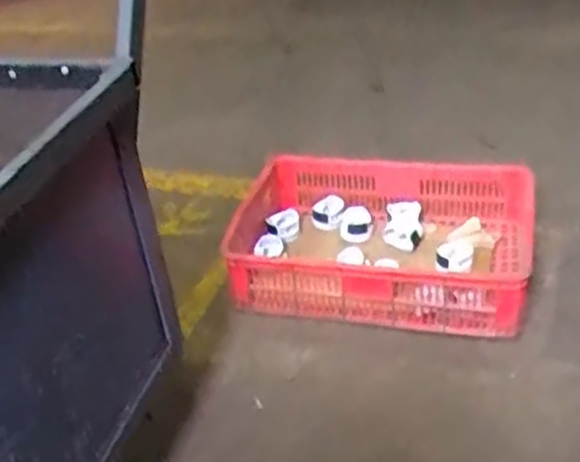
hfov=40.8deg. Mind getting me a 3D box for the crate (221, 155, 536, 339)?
[{"bbox_3d":[0.206,0.007,1.704,0.622,0.147,0.463,2,35,12],"label":"crate"}]

